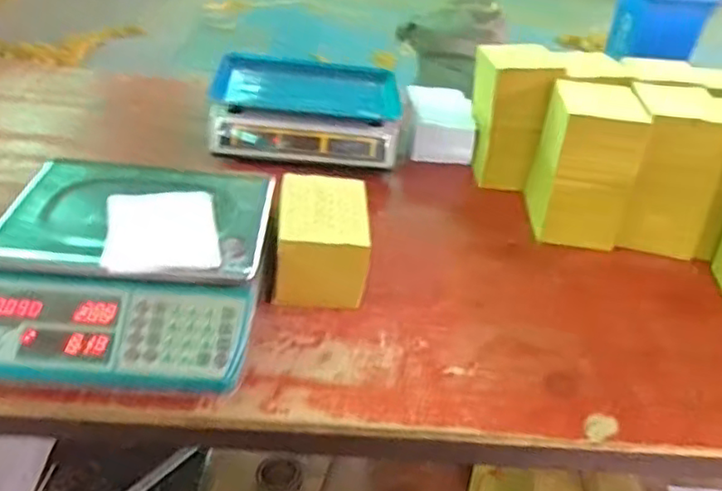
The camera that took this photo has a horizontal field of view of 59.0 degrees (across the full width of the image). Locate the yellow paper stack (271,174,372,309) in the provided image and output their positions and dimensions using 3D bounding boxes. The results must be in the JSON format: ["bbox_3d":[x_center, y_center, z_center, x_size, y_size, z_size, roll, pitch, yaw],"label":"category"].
[{"bbox_3d":[-0.051,-0.005,0.843,0.113,0.109,0.163,1,36,-4],"label":"yellow paper stack"}]

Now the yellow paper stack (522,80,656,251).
[{"bbox_3d":[0.344,-0.130,0.994,0.127,0.196,0.178,7,36,4],"label":"yellow paper stack"}]

